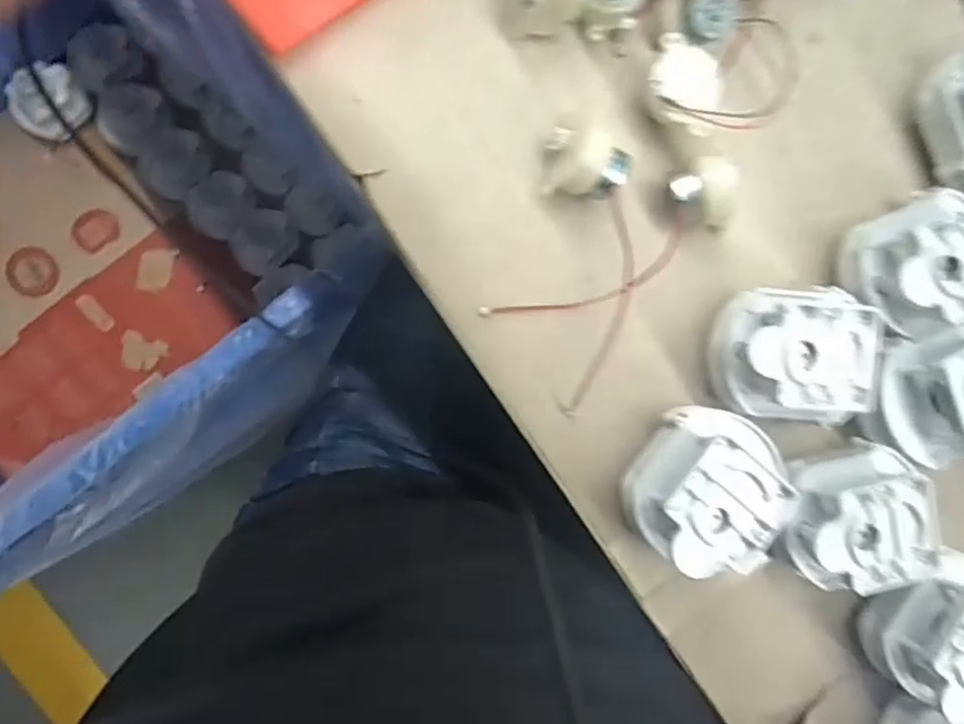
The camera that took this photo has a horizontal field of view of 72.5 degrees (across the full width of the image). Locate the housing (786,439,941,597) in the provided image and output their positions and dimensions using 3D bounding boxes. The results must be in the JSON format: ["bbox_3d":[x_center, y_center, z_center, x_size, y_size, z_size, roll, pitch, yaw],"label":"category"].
[{"bbox_3d":[0.171,0.071,0.301,0.069,0.042,0.057,-19,93,-6],"label":"housing"}]

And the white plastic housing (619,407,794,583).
[{"bbox_3d":[0.100,0.057,0.296,0.061,0.052,0.070,34,87,-6],"label":"white plastic housing"}]

